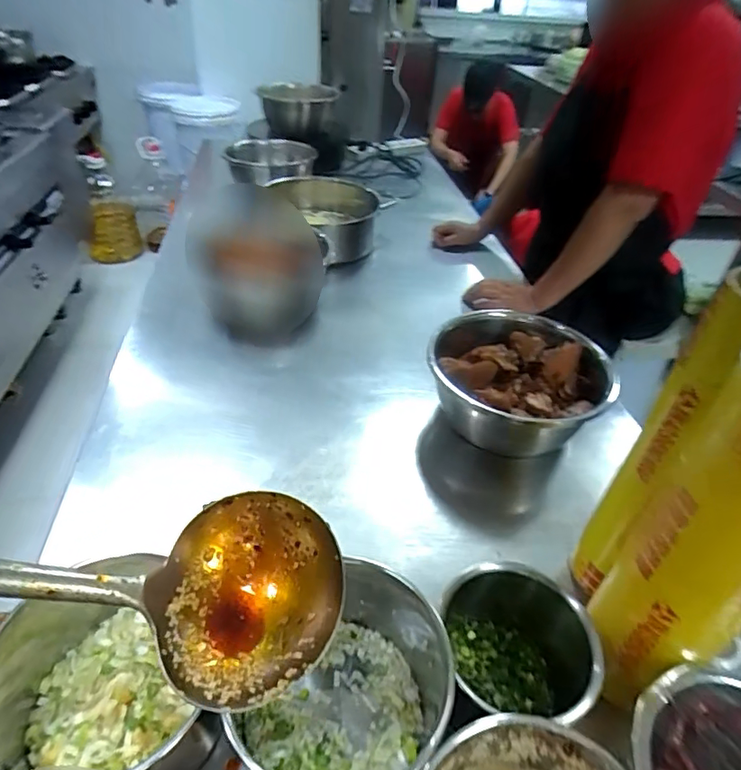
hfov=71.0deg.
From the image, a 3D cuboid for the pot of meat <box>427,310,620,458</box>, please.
[{"bbox_3d":[0.210,-0.001,0.783,0.259,0.121,0.233,24,43,23],"label":"pot of meat"}]

